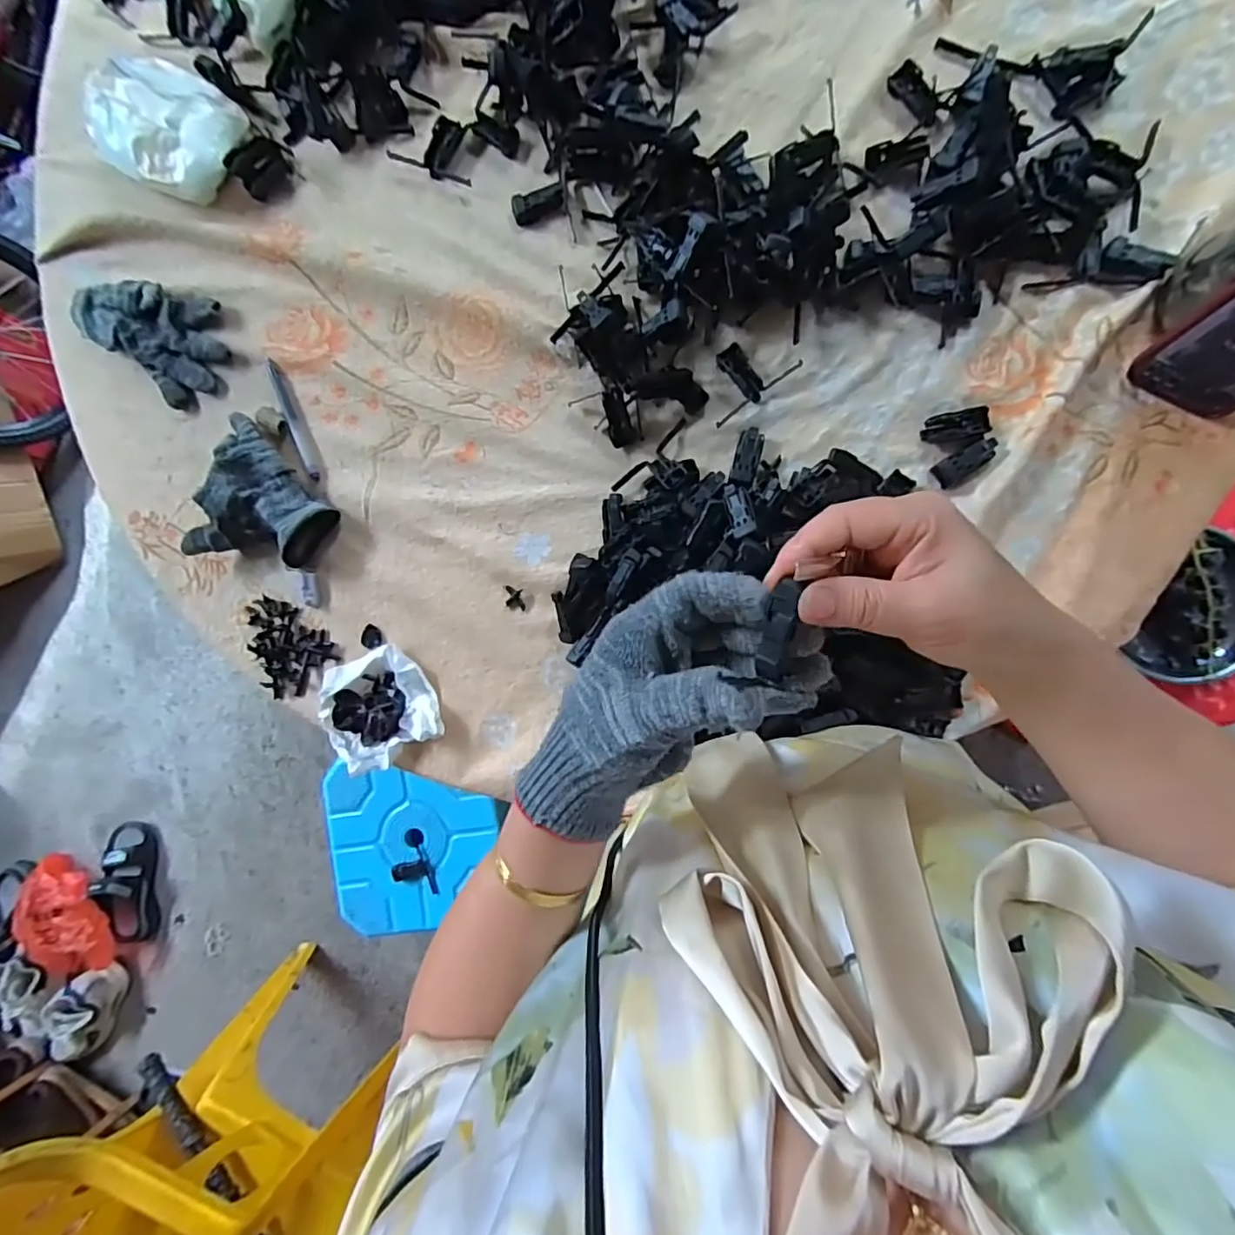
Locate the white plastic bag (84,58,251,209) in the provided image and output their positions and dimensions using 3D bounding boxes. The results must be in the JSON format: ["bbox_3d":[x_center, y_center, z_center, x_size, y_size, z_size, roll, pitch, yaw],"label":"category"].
[{"bbox_3d":[-0.422,-0.455,0.548,0.147,0.049,0.112,39,94,7],"label":"white plastic bag"}]

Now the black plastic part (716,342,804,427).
[{"bbox_3d":[0.102,-0.198,0.489,0.081,0.016,0.048,-39,84,6],"label":"black plastic part"}]

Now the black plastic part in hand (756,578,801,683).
[{"bbox_3d":[0.066,0.006,0.245,0.012,0.004,0.042,9,108,8],"label":"black plastic part in hand"}]

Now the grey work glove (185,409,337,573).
[{"bbox_3d":[-0.321,-0.099,0.537,0.124,0.040,0.126,29,93,8],"label":"grey work glove"}]

